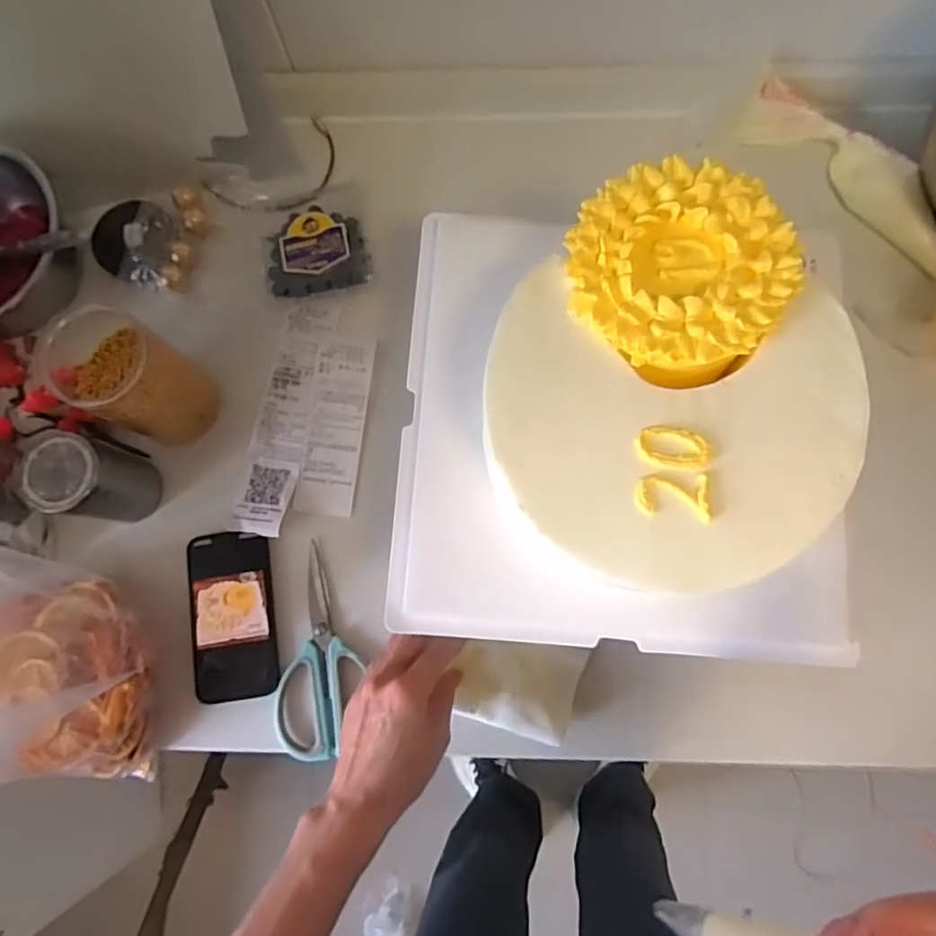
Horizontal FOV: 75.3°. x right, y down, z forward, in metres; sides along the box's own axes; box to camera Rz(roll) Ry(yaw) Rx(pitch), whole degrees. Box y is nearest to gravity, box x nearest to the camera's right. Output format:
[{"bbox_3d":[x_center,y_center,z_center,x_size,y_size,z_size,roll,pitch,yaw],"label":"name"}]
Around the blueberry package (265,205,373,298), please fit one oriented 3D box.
[{"bbox_3d":[-0.151,-0.212,0.595,0.100,0.029,0.094,-14,79,0],"label":"blueberry package"}]

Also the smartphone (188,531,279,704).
[{"bbox_3d":[-0.211,0.132,0.547,0.072,0.012,0.144,-9,79,1],"label":"smartphone"}]

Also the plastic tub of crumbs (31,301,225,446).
[{"bbox_3d":[-0.285,-0.075,0.535,0.081,0.117,0.082,25,81,7],"label":"plastic tub of crumbs"}]

